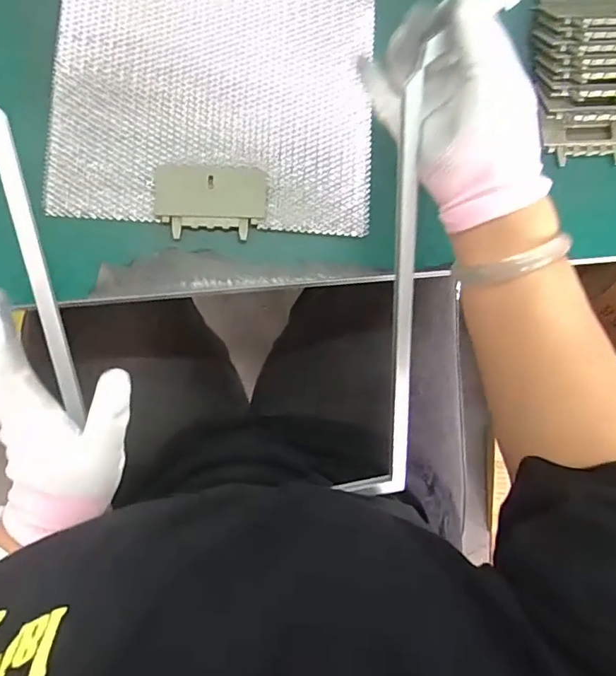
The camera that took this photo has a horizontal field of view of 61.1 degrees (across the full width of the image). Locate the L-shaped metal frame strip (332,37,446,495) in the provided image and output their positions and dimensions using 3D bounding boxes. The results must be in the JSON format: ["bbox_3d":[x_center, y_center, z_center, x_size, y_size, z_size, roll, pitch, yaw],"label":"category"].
[{"bbox_3d":[0.061,-0.022,0.400,0.047,0.012,0.349,-3,114,-7],"label":"L-shaped metal frame strip"}]

